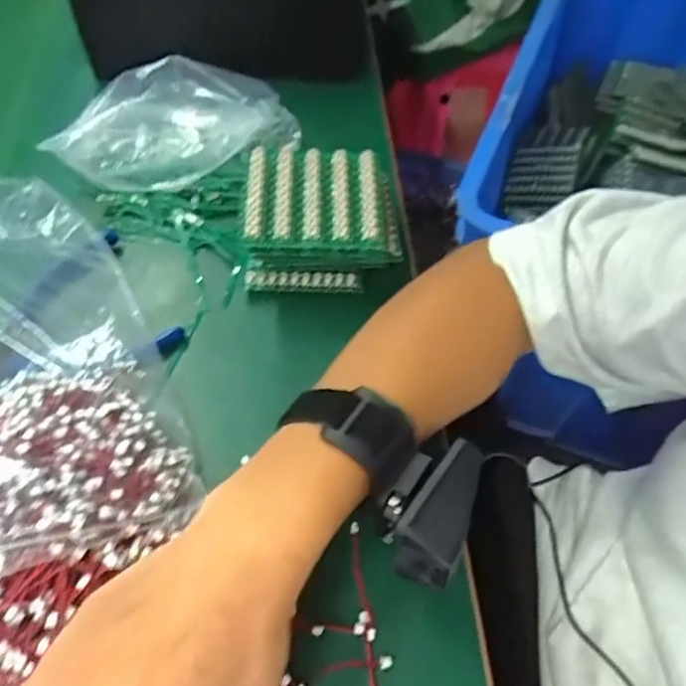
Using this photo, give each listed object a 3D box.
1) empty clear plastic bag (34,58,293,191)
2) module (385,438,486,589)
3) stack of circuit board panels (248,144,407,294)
[{"bbox_3d":[-0.120,-0.161,0.445,0.172,0.058,0.080,-21,61,-13],"label":"empty clear plastic bag"},{"bbox_3d":[0.043,0.073,0.278,0.036,0.020,0.076,25,42,14],"label":"module"},{"bbox_3d":[-0.015,-0.082,0.402,0.102,0.059,0.085,-3,58,-3],"label":"stack of circuit board panels"}]

